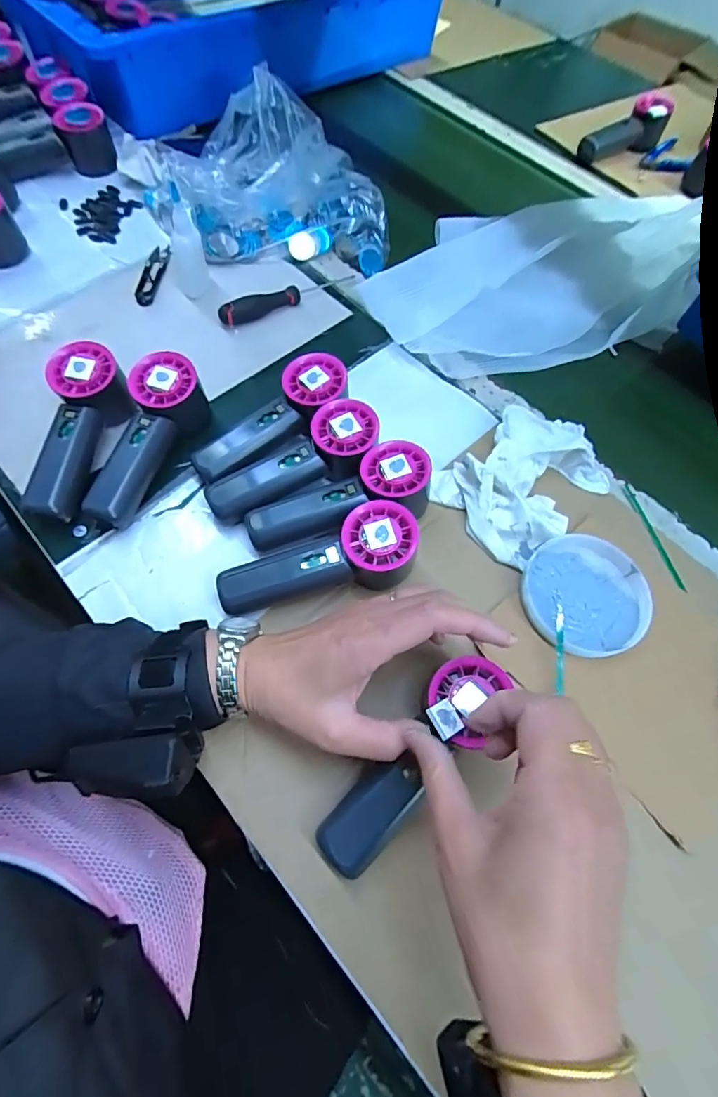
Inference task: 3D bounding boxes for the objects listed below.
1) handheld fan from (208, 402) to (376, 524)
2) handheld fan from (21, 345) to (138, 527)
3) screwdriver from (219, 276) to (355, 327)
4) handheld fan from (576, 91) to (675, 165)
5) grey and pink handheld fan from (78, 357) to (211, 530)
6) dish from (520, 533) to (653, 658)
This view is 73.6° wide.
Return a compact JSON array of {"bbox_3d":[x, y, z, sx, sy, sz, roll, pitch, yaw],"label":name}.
[{"bbox_3d":[-0.052,-0.066,0.409,0.153,0.052,0.059,-30,70,-19],"label":"handheld fan"},{"bbox_3d":[-0.243,-0.098,0.418,0.058,0.054,0.154,10,78,1],"label":"handheld fan"},{"bbox_3d":[-0.078,-0.277,0.523,0.156,0.022,0.017,-26,69,-17],"label":"screwdriver"},{"bbox_3d":[0.404,-0.645,0.743,0.151,0.054,0.057,-25,68,-1],"label":"handheld fan"},{"bbox_3d":[-0.188,-0.094,0.412,0.056,0.056,0.153,24,63,6],"label":"grey and pink handheld fan"},{"bbox_3d":[0.184,0.039,0.395,0.102,0.019,0.096,2,63,-5],"label":"dish"}]

